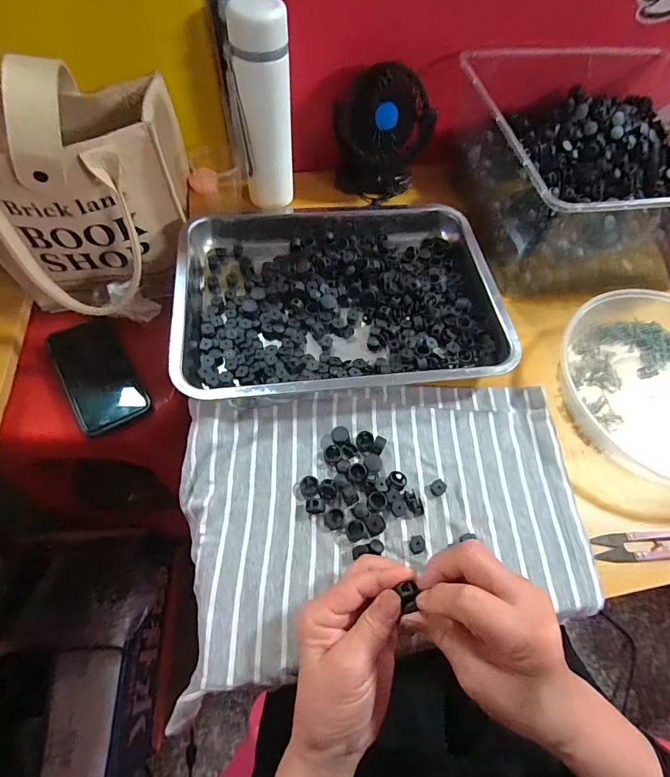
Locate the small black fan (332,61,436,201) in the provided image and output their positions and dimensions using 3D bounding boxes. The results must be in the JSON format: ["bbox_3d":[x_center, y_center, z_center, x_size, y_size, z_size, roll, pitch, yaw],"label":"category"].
[{"bbox_3d":[0.060,-0.322,0.545,0.123,0.137,0.059,10,63,3],"label":"small black fan"}]

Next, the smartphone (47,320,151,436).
[{"bbox_3d":[-0.294,-0.018,0.522,0.079,0.011,0.153,-22,70,-33],"label":"smartphone"}]

